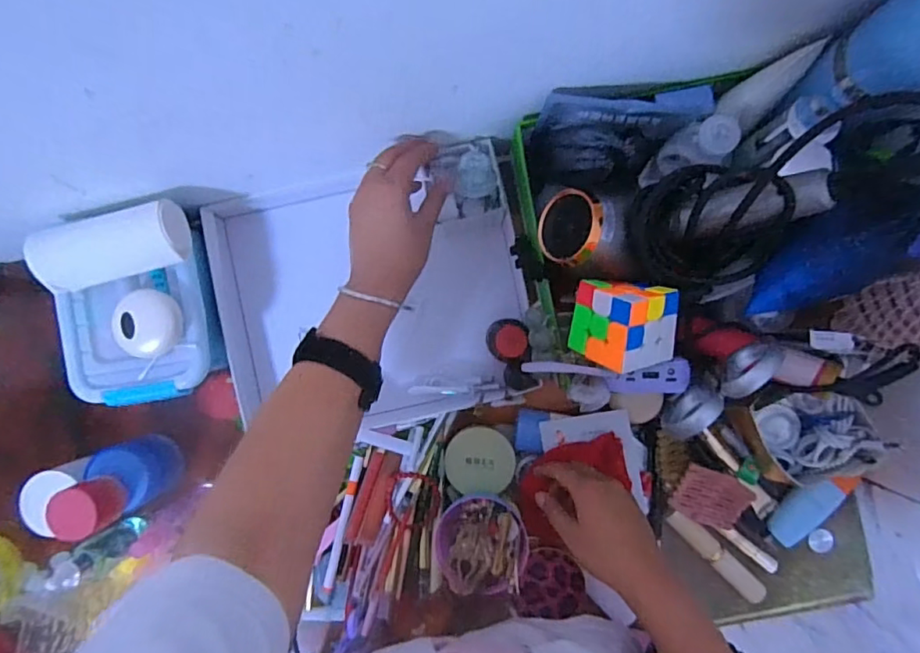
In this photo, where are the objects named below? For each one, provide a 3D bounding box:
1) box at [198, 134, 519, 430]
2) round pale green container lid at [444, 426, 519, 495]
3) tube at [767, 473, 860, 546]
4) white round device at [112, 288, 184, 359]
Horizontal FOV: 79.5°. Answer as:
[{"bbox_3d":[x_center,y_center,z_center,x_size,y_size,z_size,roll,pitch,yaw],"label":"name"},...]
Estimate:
[{"bbox_3d":[-0.091,-0.029,0.565,0.303,0.087,0.253,-10,91,2],"label":"box"},{"bbox_3d":[0.021,0.137,0.571,0.069,0.015,0.064,0,91,2],"label":"round pale green container lid"},{"bbox_3d":[0.356,0.181,0.560,0.042,0.017,0.096,43,104,1],"label":"tube"},{"bbox_3d":[-0.275,-0.004,0.492,0.050,0.032,0.058,-12,90,2],"label":"white round device"}]

